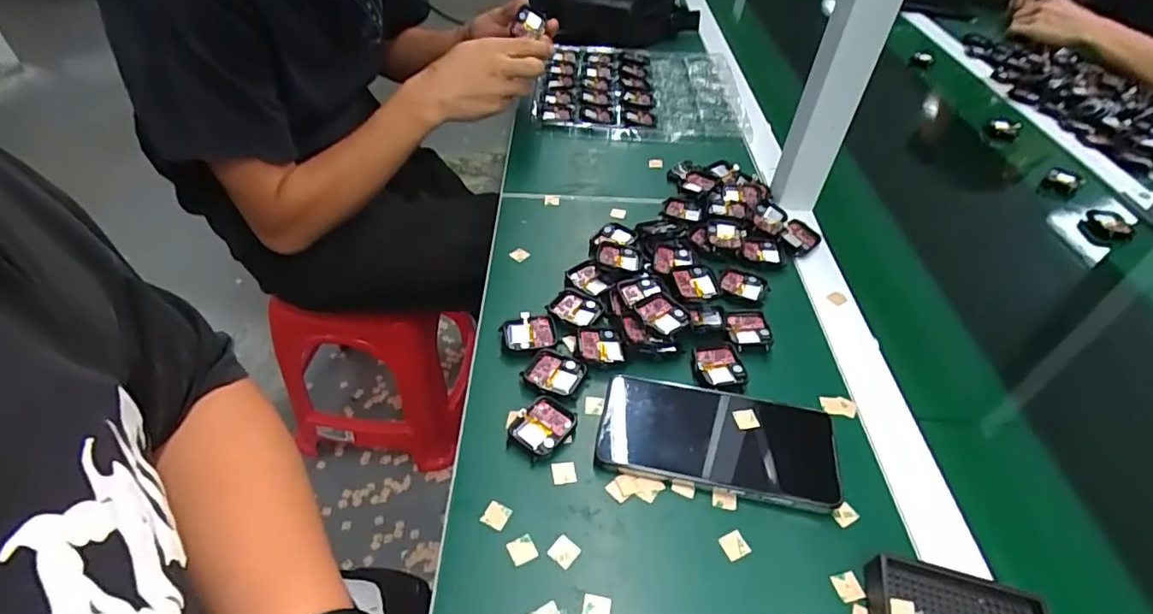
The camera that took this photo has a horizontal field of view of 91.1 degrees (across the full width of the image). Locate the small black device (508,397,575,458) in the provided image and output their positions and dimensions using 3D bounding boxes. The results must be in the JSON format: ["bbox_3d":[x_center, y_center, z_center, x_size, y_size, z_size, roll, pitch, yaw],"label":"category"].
[{"bbox_3d":[-0.024,0.086,0.406,0.037,0.010,0.045,29,51,24],"label":"small black device"}]

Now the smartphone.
[{"bbox_3d":[0.098,0.094,0.402,0.160,0.014,0.078,9,45,6],"label":"smartphone"}]

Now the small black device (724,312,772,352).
[{"bbox_3d":[0.144,0.019,0.478,0.037,0.008,0.041,0,45,-3],"label":"small black device"}]

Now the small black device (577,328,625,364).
[{"bbox_3d":[0.020,0.031,0.459,0.035,0.006,0.037,-1,45,-4],"label":"small black device"}]

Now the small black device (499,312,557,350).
[{"bbox_3d":[-0.040,0.020,0.465,0.045,0.008,0.035,-3,45,-6],"label":"small black device"}]

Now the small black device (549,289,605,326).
[{"bbox_3d":[0.002,0.000,0.489,0.042,0.005,0.034,21,48,17],"label":"small black device"}]

